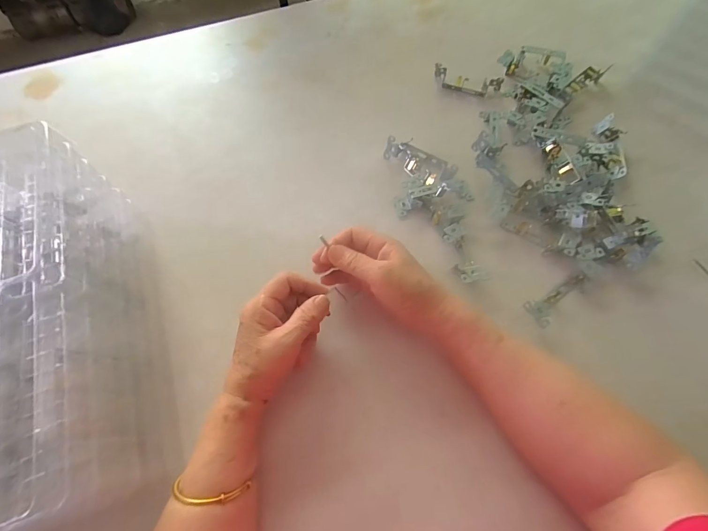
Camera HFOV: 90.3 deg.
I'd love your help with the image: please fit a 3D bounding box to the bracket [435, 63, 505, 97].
[{"bbox_3d":[0.174,-0.286,0.542,0.104,0.020,0.029,16,67,8],"label":"bracket"}]

